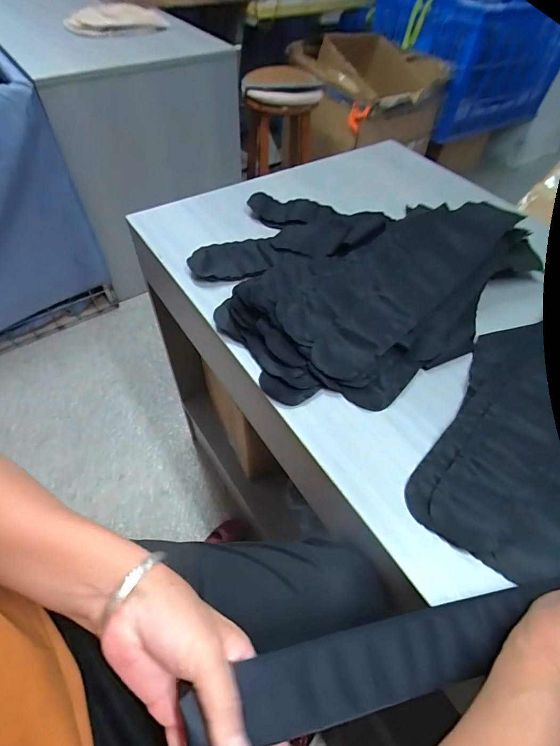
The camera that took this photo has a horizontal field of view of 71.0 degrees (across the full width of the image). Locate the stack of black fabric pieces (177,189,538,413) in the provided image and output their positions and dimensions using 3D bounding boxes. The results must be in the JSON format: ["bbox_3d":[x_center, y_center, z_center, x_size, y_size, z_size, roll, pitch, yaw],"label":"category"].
[{"bbox_3d":[0.101,-0.176,0.555,0.444,0.059,0.408,-29,59,-23],"label":"stack of black fabric pieces"}]

